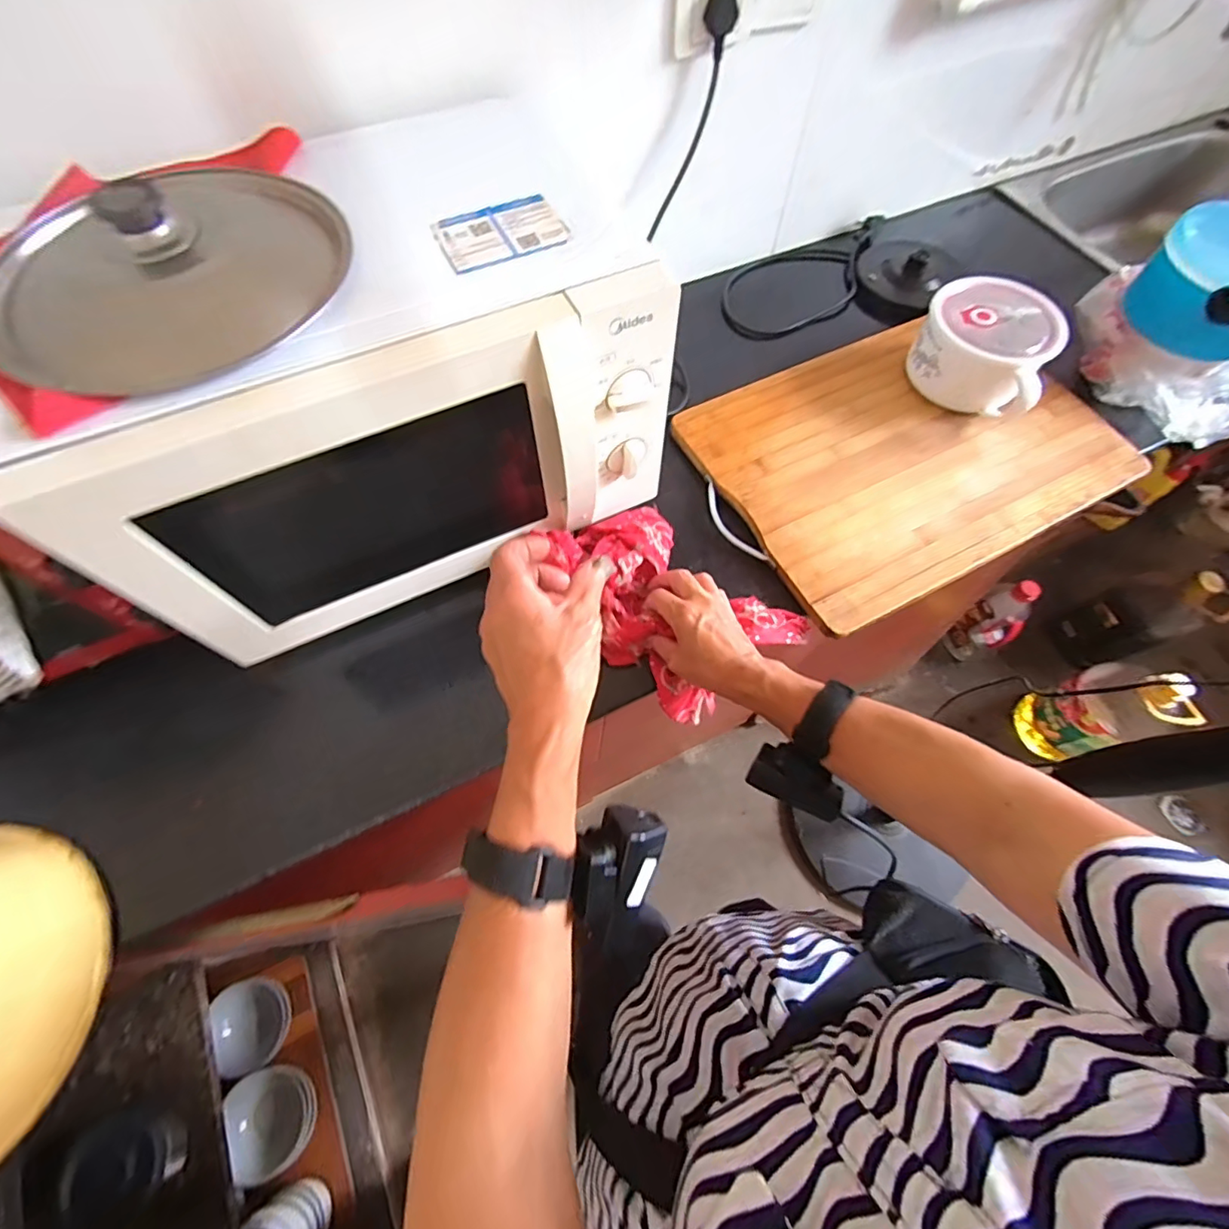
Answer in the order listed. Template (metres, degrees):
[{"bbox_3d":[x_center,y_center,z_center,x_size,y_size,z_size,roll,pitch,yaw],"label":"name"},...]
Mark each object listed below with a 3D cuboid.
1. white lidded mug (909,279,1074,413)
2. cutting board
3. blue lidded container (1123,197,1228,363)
[{"bbox_3d":[0.417,-0.296,0.628,0.142,0.100,0.118,35,69,16],"label":"white lidded mug"},{"bbox_3d":[0.320,-0.186,0.619,0.433,0.028,0.308,-24,66,-11],"label":"cutting board"},{"bbox_3d":[0.656,-0.353,0.602,0.124,0.106,0.149,-41,70,-18],"label":"blue lidded container"}]

